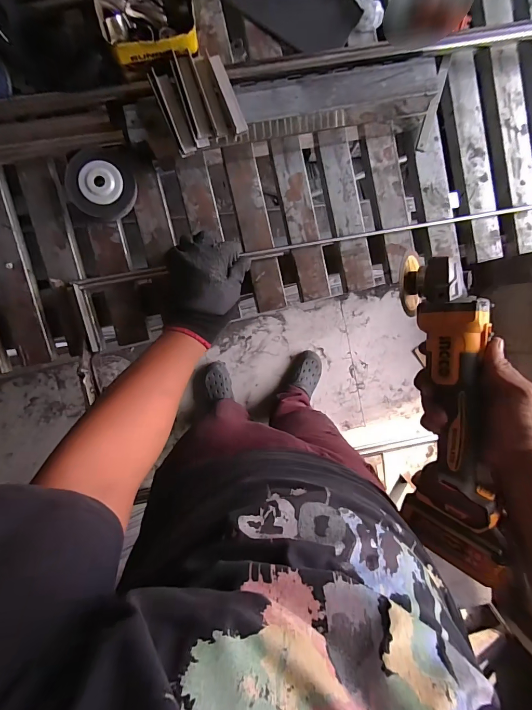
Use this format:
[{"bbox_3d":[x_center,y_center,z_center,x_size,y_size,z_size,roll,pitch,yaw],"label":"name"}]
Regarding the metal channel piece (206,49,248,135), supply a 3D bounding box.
[{"bbox_3d":[-0.051,-0.353,0.467,0.020,0.018,0.100,-24,98,-1],"label":"metal channel piece"}]

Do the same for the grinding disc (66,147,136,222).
[{"bbox_3d":[-0.238,-0.248,0.499,0.090,0.011,0.093,-5,105,-21],"label":"grinding disc"}]

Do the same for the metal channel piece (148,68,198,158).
[{"bbox_3d":[-0.123,-0.324,0.459,0.027,0.017,0.106,-21,98,-2],"label":"metal channel piece"}]

